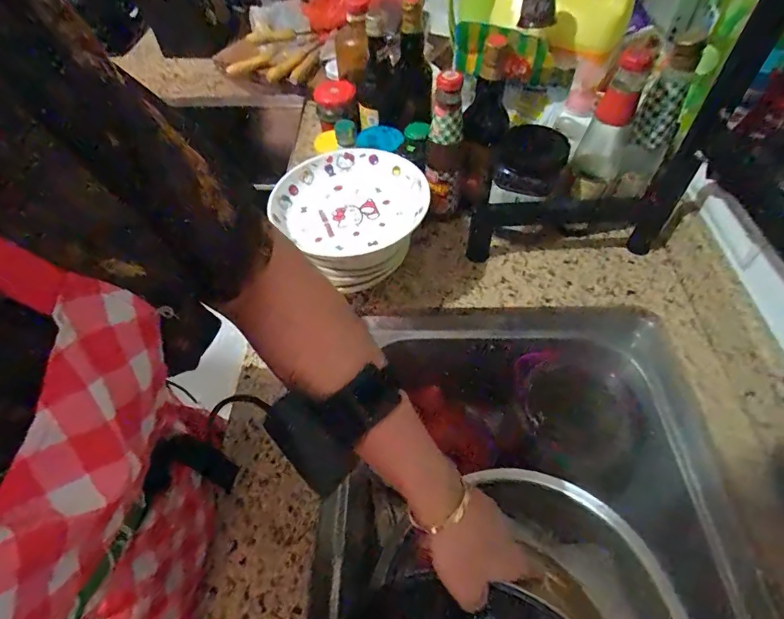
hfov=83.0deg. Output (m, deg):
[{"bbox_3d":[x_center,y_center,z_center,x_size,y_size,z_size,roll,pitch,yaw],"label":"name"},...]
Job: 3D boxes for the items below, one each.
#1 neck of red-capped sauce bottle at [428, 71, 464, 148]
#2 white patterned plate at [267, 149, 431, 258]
[{"bbox_3d":[0.072,-0.259,0.577,0.041,0.081,0.039,3,53,5],"label":"neck of red-capped sauce bottle"},{"bbox_3d":[-0.054,-0.142,0.578,0.172,0.041,0.179,-1,53,2],"label":"white patterned plate"}]

